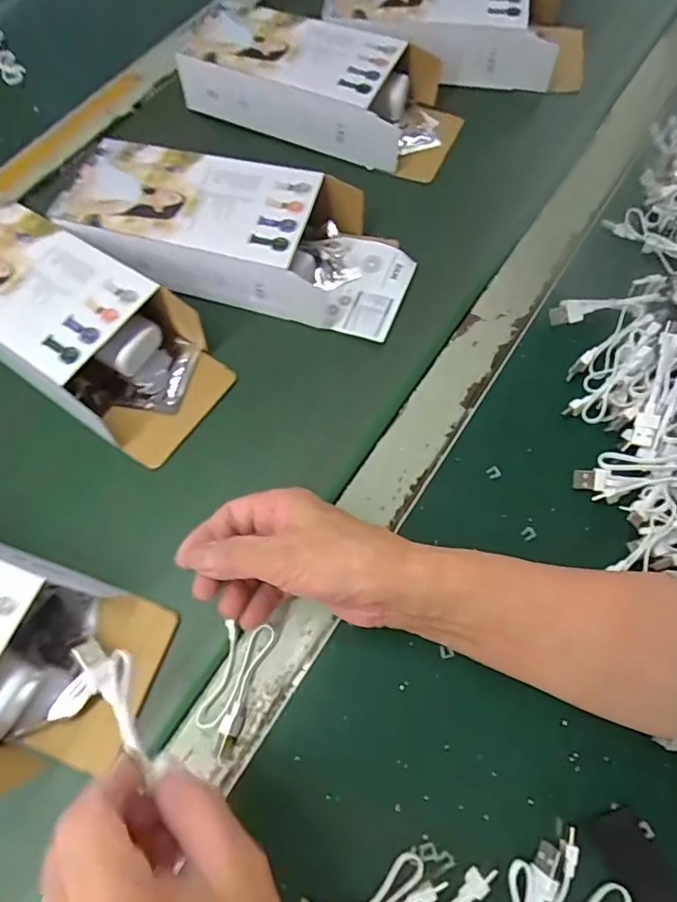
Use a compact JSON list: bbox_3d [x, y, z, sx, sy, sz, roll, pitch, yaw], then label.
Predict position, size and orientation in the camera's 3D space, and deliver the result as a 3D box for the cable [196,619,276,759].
[{"bbox_3d":[-0.063,0.134,0.306,0.029,0.013,0.070,17,69,8],"label":"cable"}]

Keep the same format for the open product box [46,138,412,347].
[{"bbox_3d":[-0.081,-0.173,0.425,0.268,0.050,0.111,14,69,7],"label":"open product box"}]

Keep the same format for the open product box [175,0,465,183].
[{"bbox_3d":[-0.013,-0.348,0.503,0.255,0.058,0.115,23,70,10],"label":"open product box"}]

